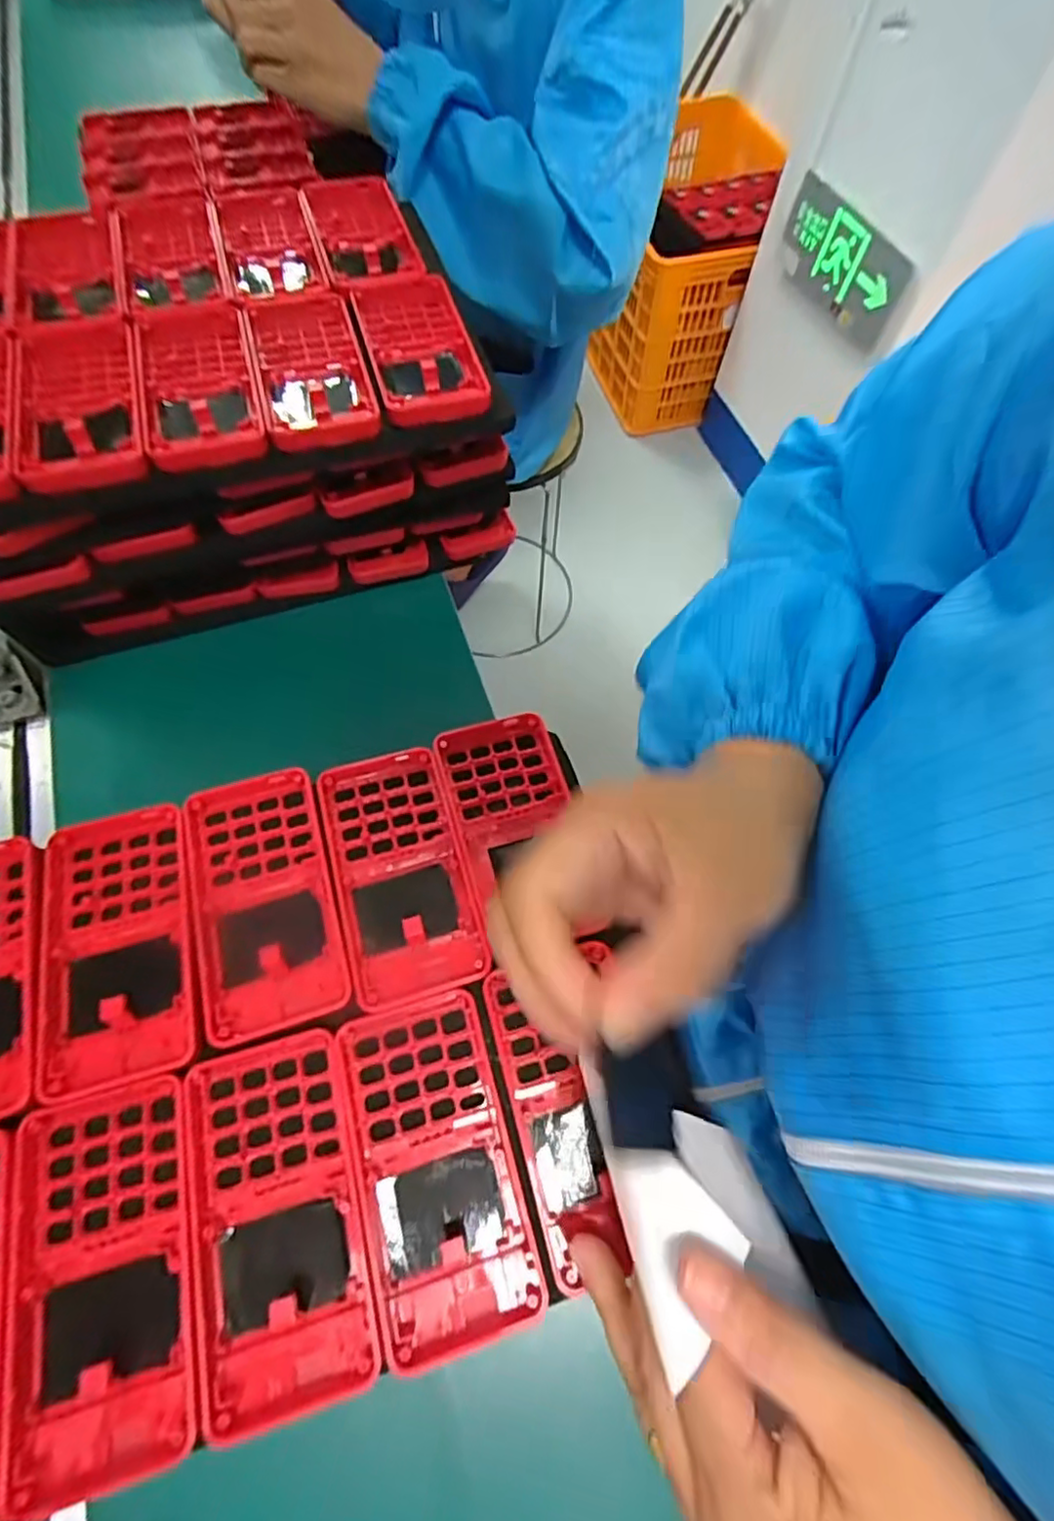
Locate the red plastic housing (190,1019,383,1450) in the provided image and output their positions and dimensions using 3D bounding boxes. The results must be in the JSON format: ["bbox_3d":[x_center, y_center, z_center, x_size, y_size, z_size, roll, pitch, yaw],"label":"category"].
[{"bbox_3d":[-0.100,0.178,0.246,0.060,0.014,0.120,-14,67,-8],"label":"red plastic housing"}]

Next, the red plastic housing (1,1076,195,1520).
[{"bbox_3d":[-0.161,0.193,0.234,0.062,0.016,0.119,-15,67,-8],"label":"red plastic housing"}]

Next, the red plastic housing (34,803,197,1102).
[{"bbox_3d":[-0.188,0.083,0.284,0.063,0.012,0.120,-14,67,-8],"label":"red plastic housing"}]

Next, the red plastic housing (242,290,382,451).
[{"bbox_3d":[-0.130,-0.239,0.366,0.062,0.014,0.133,-15,67,-8],"label":"red plastic housing"}]

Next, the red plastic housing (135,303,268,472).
[{"bbox_3d":[-0.191,-0.223,0.356,0.059,0.014,0.135,-17,67,-9],"label":"red plastic housing"}]

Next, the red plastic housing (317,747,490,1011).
[{"bbox_3d":[-0.063,0.053,0.304,0.059,0.009,0.122,-16,67,-9],"label":"red plastic housing"}]

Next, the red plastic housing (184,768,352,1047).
[{"bbox_3d":[-0.126,0.065,0.295,0.060,0.011,0.123,-17,67,-9],"label":"red plastic housing"}]

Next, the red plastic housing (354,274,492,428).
[{"bbox_3d":[-0.067,-0.255,0.377,0.062,0.014,0.126,-13,67,-7],"label":"red plastic housing"}]

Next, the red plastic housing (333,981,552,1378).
[{"bbox_3d":[-0.039,0.165,0.256,0.061,0.016,0.120,-15,67,-8],"label":"red plastic housing"}]

